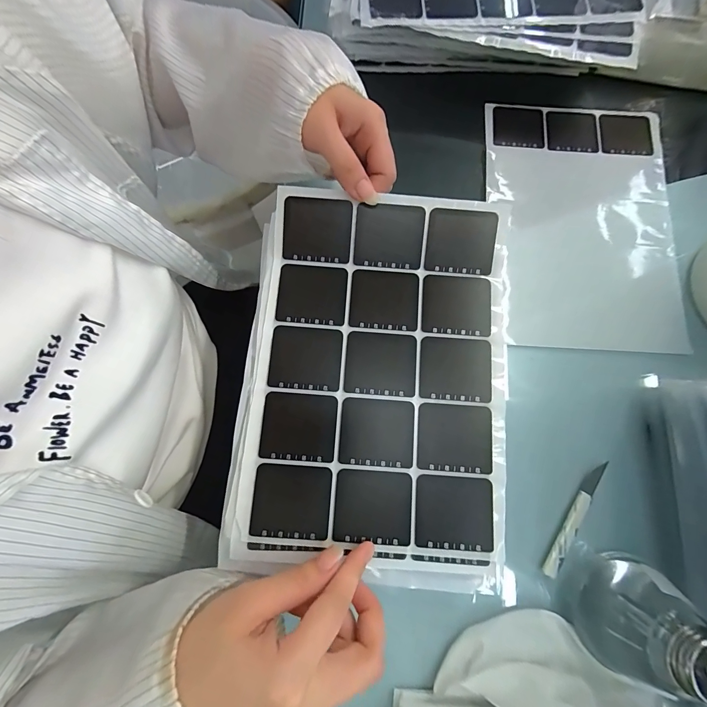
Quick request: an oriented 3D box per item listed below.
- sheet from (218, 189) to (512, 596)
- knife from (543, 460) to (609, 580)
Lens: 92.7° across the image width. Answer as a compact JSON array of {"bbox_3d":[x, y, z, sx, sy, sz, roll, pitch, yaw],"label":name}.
[{"bbox_3d":[0.018,0.018,0.255,0.198,0.022,0.281,6,79,0],"label":"sheet"},{"bbox_3d":[0.191,0.141,0.290,0.013,0.007,0.106,36,80,6],"label":"knife"}]

